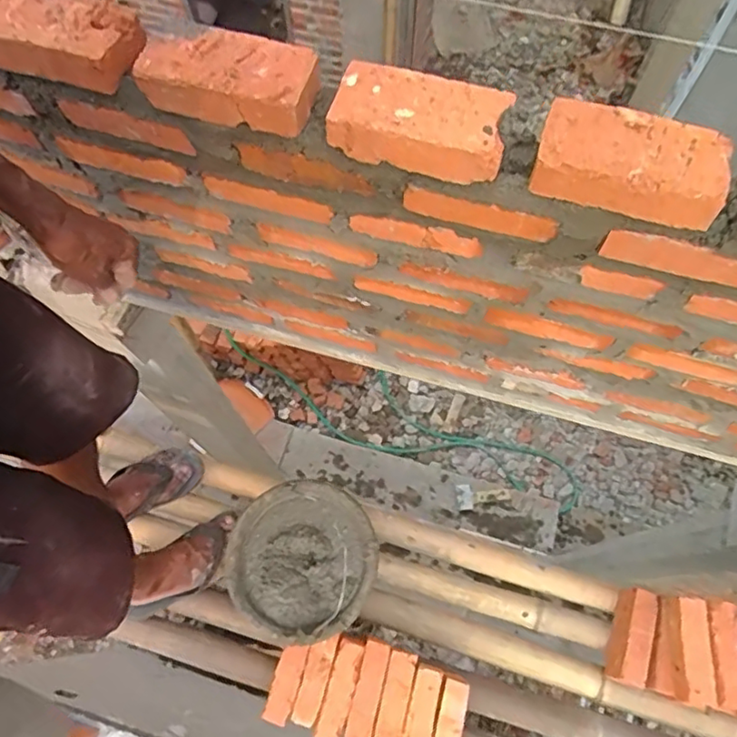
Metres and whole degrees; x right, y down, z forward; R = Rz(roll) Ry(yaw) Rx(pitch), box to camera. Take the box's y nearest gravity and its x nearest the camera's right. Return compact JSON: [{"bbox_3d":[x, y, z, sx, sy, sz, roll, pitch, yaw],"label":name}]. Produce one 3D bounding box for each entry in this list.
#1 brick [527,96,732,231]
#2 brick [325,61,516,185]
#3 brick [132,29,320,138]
[{"bbox_3d":[0.224,-0.178,0.519,0.150,0.043,0.075,19,69,8],"label":"brick"},{"bbox_3d":[0.047,-0.225,0.549,0.156,0.039,0.081,16,69,7],"label":"brick"},{"bbox_3d":[-0.131,-0.275,0.570,0.155,0.042,0.076,16,69,7],"label":"brick"}]

